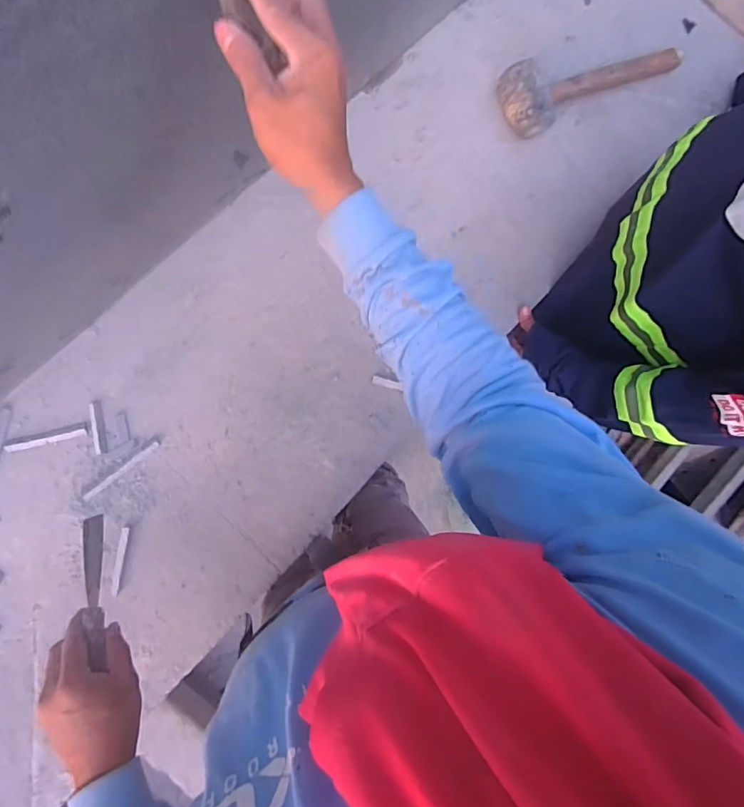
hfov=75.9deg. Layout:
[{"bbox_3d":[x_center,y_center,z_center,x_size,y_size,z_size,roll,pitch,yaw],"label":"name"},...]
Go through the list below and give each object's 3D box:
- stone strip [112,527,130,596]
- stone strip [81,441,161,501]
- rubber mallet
[{"bbox_3d":[-0.333,0.209,0.632,0.009,0.005,0.089,9,85,-8],"label":"stone strip"},{"bbox_3d":[-0.332,0.089,0.633,0.112,0.004,0.010,-39,93,-9],"label":"stone strip"},{"bbox_3d":[0.355,-0.504,0.740,0.334,0.063,0.093,-23,92,-10],"label":"rubber mallet"}]

